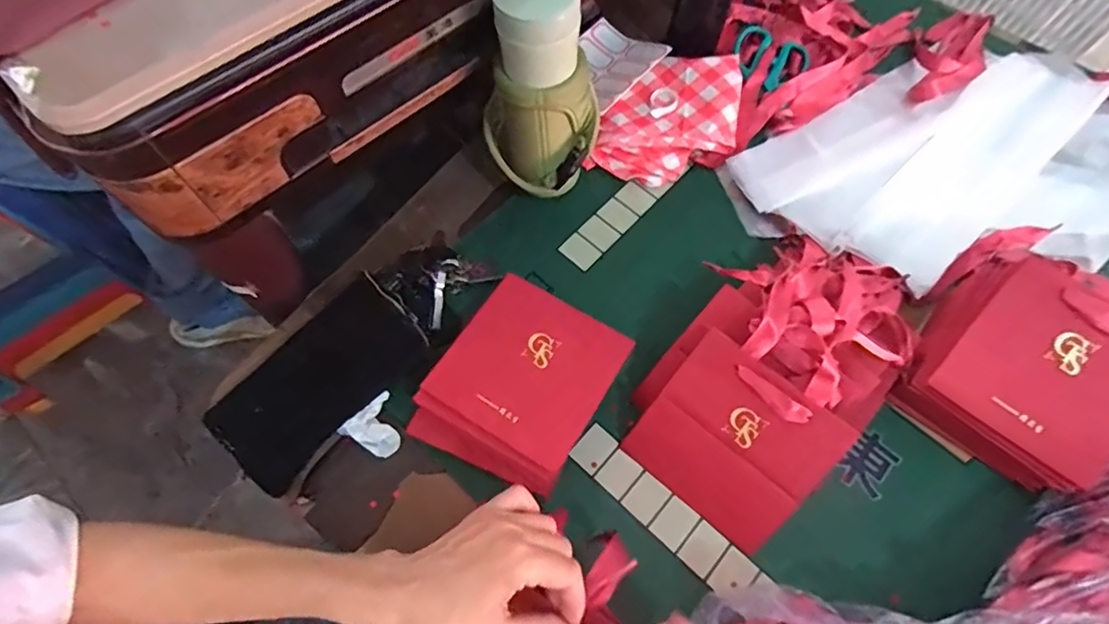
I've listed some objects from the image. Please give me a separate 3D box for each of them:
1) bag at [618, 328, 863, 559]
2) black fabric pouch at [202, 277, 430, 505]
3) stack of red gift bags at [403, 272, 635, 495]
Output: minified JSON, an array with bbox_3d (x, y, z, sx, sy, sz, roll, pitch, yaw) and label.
[{"bbox_3d":[0.147,0.108,0.466,0.137,0.016,0.134,39,107,15],"label":"bag"},{"bbox_3d":[-0.216,0.058,0.503,0.101,0.030,0.186,40,70,14],"label":"black fabric pouch"},{"bbox_3d":[-0.029,0.065,0.504,0.138,0.032,0.164,30,68,10],"label":"stack of red gift bags"}]

